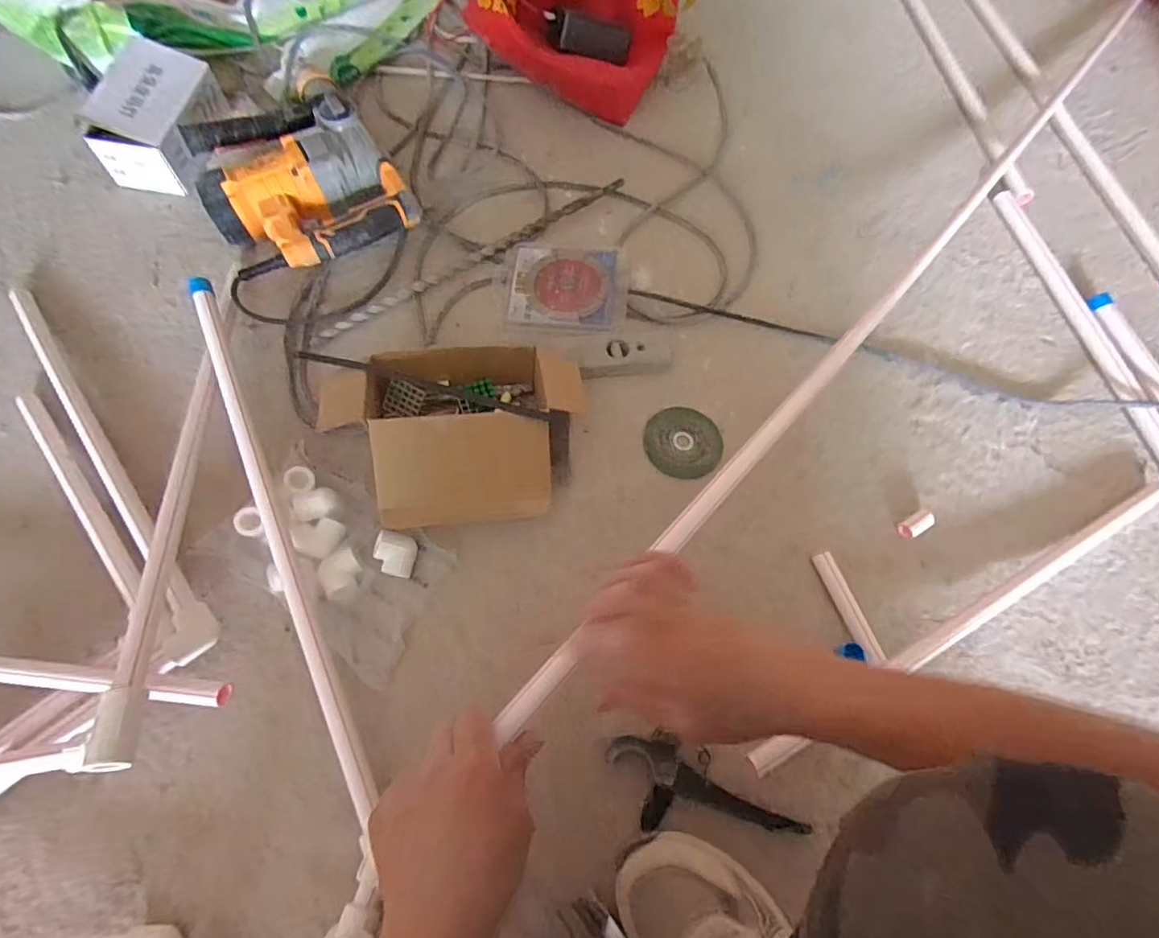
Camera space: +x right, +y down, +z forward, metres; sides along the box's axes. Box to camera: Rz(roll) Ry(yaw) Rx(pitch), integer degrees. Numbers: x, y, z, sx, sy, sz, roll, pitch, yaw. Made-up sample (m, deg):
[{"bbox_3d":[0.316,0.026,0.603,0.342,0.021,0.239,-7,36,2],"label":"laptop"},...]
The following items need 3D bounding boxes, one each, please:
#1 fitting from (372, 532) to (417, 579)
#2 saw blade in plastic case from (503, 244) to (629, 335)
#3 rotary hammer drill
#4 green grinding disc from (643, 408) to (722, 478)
[{"bbox_3d":[-0.191,0.088,0.572,0.039,0.022,0.040,10,66,1],"label":"fitting"},{"bbox_3d":[-0.016,-0.245,0.732,0.161,0.020,0.149,1,67,-3],"label":"saw blade in plastic case"},{"bbox_3d":[-0.369,-0.373,0.730,0.217,0.085,0.279,-30,71,-15],"label":"rotary hammer drill"},{"bbox_3d":[0.125,-0.032,0.666,0.092,0.009,0.088,1,67,-3],"label":"green grinding disc"}]

